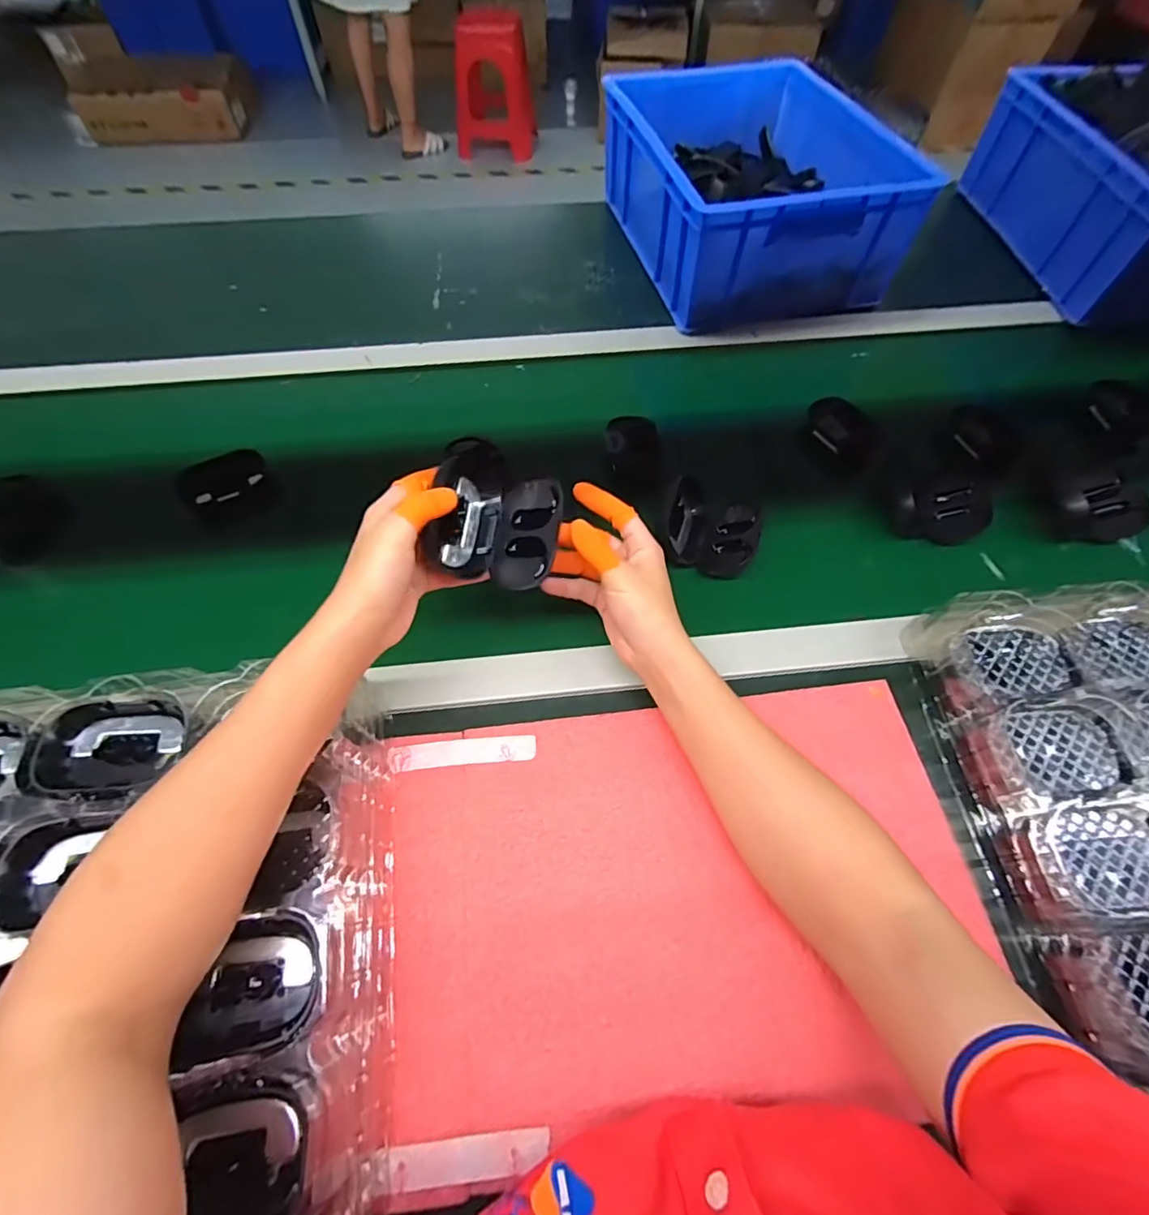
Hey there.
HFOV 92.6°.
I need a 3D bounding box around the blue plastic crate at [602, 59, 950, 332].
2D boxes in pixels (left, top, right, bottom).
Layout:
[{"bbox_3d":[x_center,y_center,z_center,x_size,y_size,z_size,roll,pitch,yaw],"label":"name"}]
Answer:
[{"bbox_3d":[0.246,-0.587,0.774,0.326,0.146,0.393,-13,61,-7],"label":"blue plastic crate"}]

